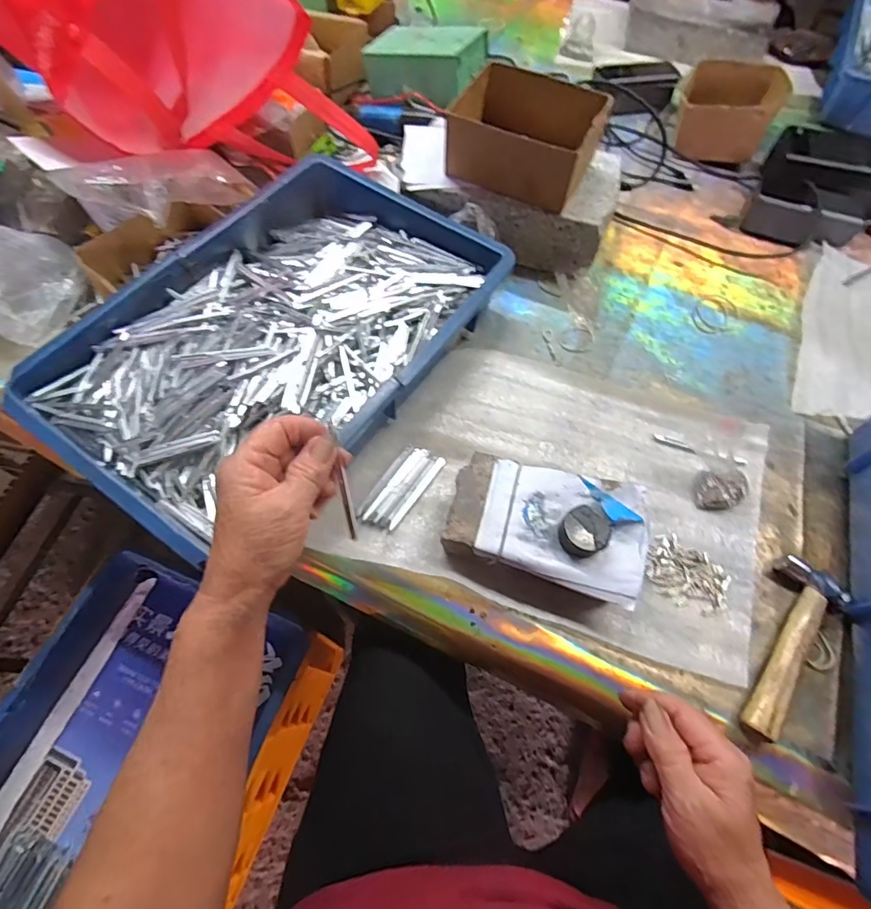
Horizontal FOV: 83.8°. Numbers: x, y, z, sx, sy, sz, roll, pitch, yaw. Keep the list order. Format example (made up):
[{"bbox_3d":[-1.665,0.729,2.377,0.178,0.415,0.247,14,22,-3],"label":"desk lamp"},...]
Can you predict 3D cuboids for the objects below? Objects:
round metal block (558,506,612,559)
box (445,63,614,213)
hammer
[{"bbox_3d":[0.125,0.063,0.406,0.038,0.021,0.042,26,65,12],"label":"round metal block"},{"bbox_3d":[0.105,-0.367,0.556,0.158,0.069,0.125,24,64,11],"label":"box"},{"bbox_3d":[0.290,0.155,0.409,0.057,0.018,0.157,40,68,18],"label":"hammer"}]

